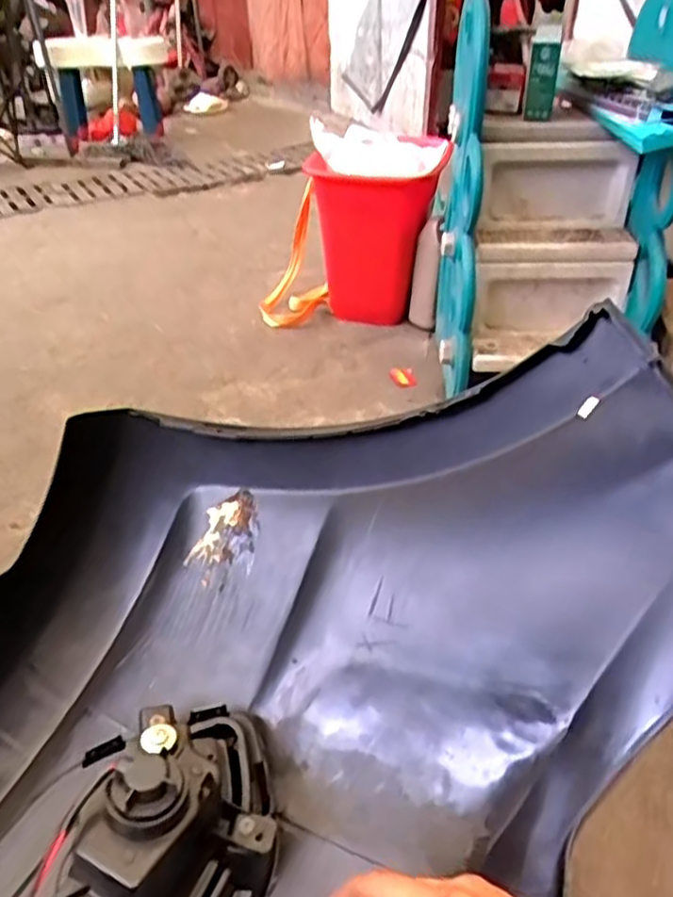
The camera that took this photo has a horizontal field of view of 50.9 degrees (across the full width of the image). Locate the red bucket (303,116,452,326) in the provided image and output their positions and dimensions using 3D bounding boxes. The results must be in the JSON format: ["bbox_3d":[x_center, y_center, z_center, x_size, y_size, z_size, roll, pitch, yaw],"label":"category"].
[{"bbox_3d":[0.109,-0.566,1.910,0.337,0.512,0.346,0,35,3],"label":"red bucket"}]

